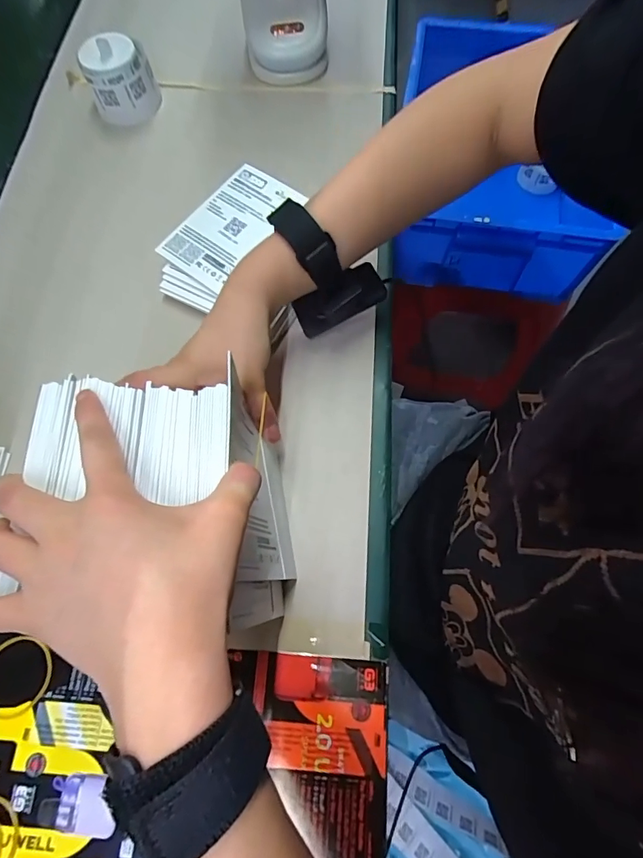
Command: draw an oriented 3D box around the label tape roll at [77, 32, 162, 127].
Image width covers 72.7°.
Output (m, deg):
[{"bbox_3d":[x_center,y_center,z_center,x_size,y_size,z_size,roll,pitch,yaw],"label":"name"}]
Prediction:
[{"bbox_3d":[-0.202,-0.352,0.439,0.064,0.048,0.060,-16,71,-4],"label":"label tape roll"}]

